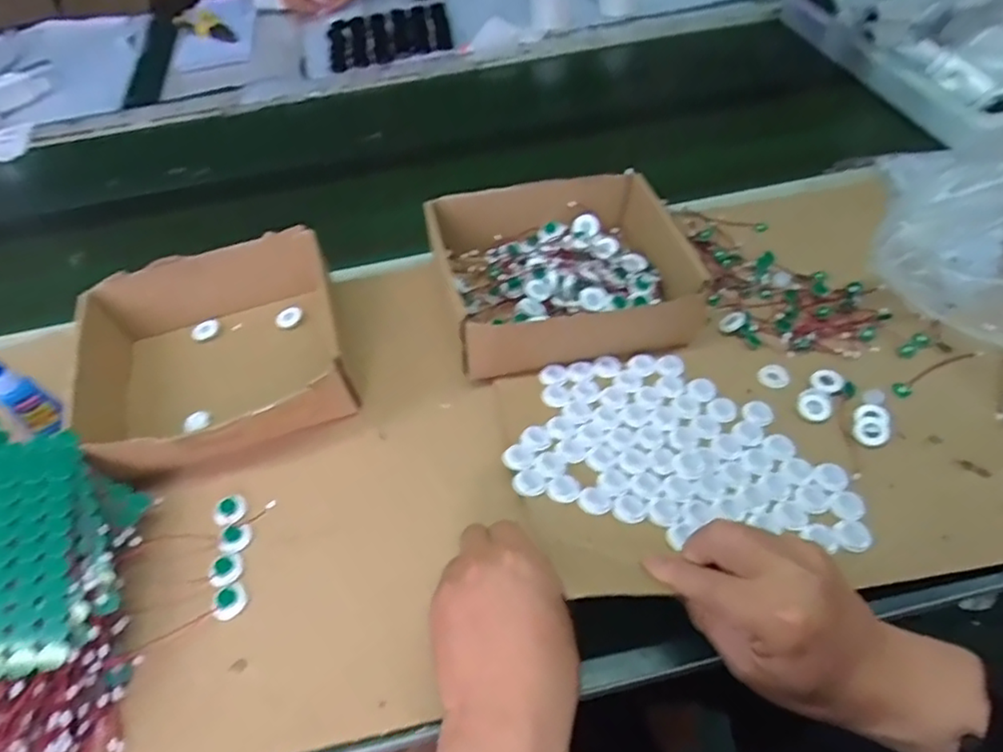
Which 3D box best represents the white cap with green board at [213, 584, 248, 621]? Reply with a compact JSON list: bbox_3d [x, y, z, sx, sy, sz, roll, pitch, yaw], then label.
[{"bbox_3d":[-0.191,0.158,0.439,0.021,0.004,0.024,-18,52,-9],"label":"white cap with green board"}]

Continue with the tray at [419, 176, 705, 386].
[{"bbox_3d":[0.056,-0.096,0.572,0.214,0.069,0.183,-12,52,-5],"label":"tray"}]

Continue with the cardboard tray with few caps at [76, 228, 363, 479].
[{"bbox_3d":[-0.244,-0.019,0.537,0.207,0.072,0.193,-16,52,-8],"label":"cardboard tray with few caps"}]

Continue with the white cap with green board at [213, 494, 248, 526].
[{"bbox_3d":[-0.209,0.103,0.483,0.025,0.004,0.025,-2,52,3],"label":"white cap with green board"}]

